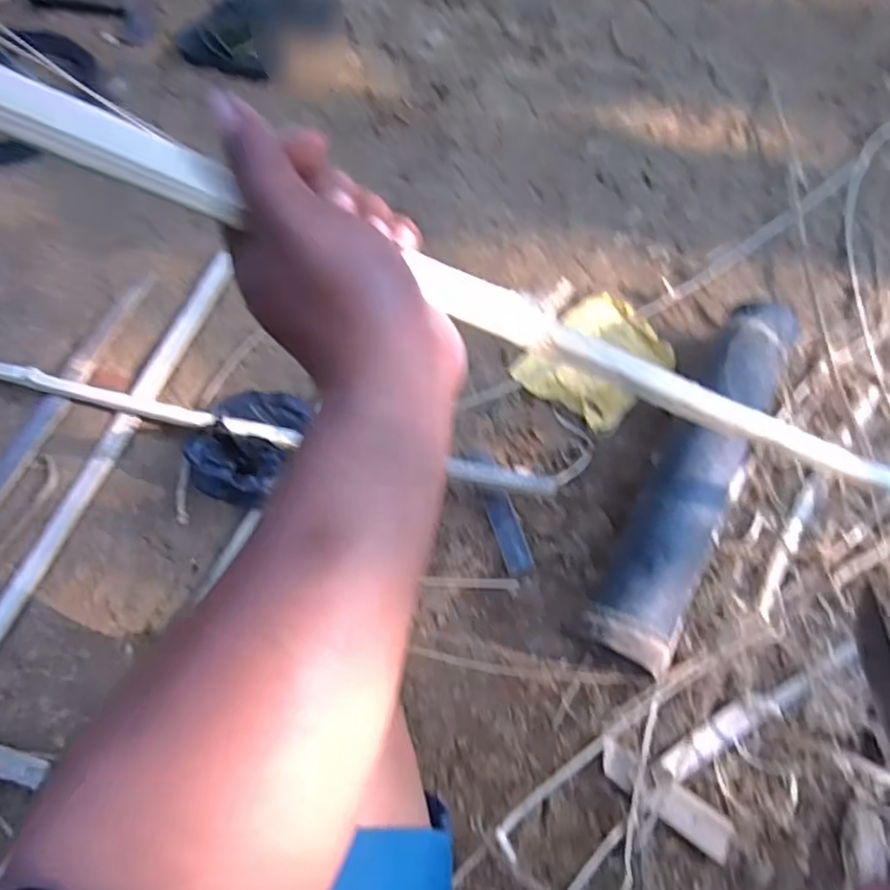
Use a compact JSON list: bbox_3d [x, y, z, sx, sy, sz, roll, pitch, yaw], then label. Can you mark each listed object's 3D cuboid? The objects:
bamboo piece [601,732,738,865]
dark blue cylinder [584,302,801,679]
[{"bbox_3d":[0.224,0.359,0.678,0.147,0.011,0.038,32,69,18],"label":"bamboo piece"},{"bbox_3d":[0.296,0.032,0.773,0.096,0.102,0.471,26,72,16],"label":"dark blue cylinder"}]

